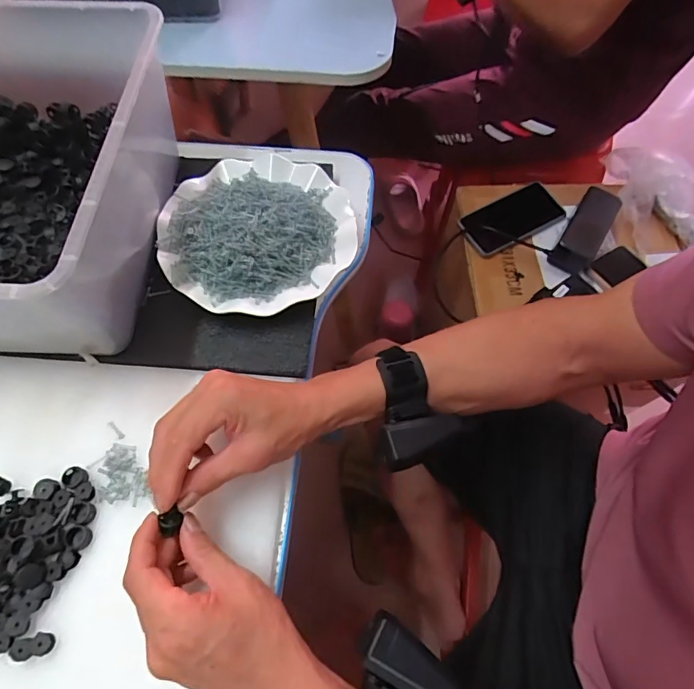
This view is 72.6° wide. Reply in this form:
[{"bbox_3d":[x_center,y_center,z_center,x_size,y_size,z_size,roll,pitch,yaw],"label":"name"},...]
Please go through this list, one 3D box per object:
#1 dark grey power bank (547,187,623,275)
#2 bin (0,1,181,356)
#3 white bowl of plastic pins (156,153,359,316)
[{"bbox_3d":[0.356,-0.172,0.698,0.054,0.031,0.142,31,68,14],"label":"dark grey power bank"},{"bbox_3d":[-0.314,-0.142,0.394,0.304,0.132,0.297,2,65,-2],"label":"bin"},{"bbox_3d":[-0.085,-0.113,0.443,0.178,0.033,0.174,0,64,0],"label":"white bowl of plastic pins"}]

